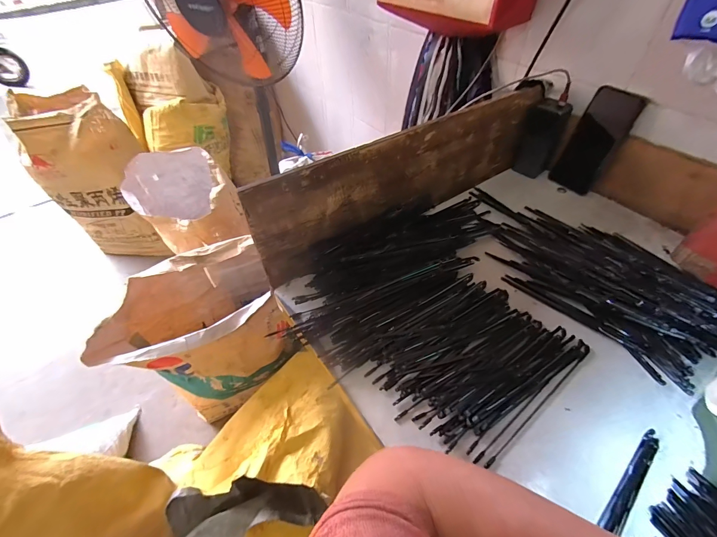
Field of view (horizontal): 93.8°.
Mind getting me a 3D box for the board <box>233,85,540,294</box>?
[{"bbox_3d":[0.086,-0.148,0.534,0.532,0.149,0.027,-29,53,-22],"label":"board"}]

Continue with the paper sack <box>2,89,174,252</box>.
[{"bbox_3d":[-1.019,-0.342,1.357,0.352,0.650,0.237,-17,49,-13],"label":"paper sack"}]

